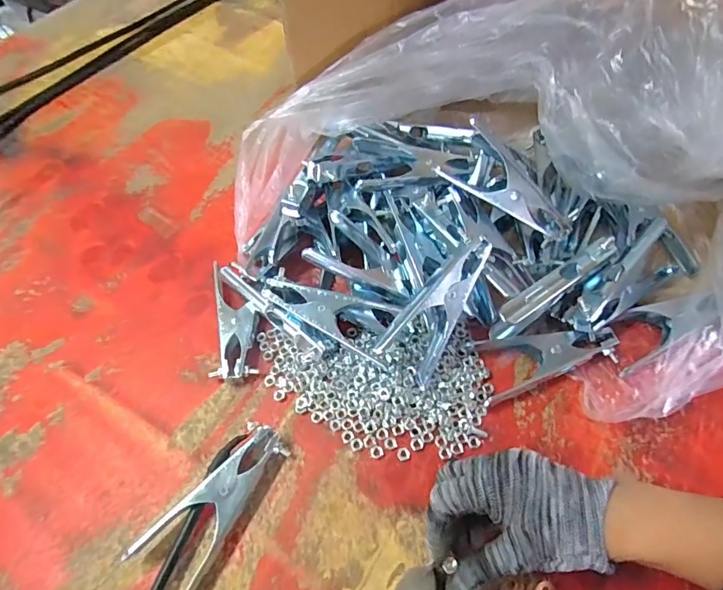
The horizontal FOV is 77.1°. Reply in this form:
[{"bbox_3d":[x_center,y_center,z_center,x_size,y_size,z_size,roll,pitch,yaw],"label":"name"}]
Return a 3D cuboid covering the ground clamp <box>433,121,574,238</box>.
[{"bbox_3d":[0.136,-0.096,0.420,0.130,0.048,0.037,41,67,1],"label":"ground clamp"}]

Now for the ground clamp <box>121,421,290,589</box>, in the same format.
[{"bbox_3d":[-0.113,0.164,0.361,0.055,0.025,0.130,31,65,22],"label":"ground clamp"}]

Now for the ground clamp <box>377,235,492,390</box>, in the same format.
[{"bbox_3d":[0.070,0.009,0.410,0.058,0.042,0.135,35,108,23],"label":"ground clamp"}]

